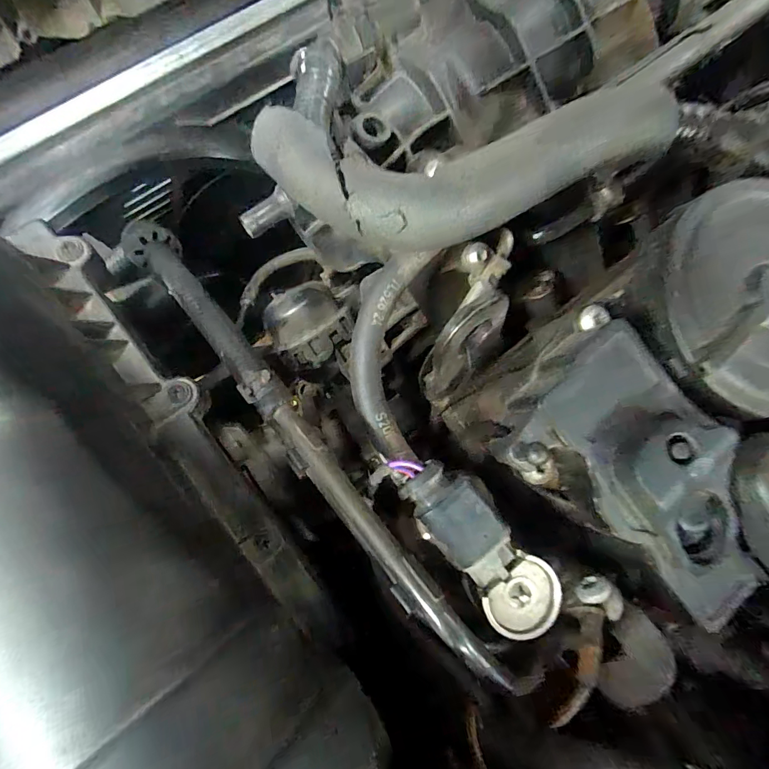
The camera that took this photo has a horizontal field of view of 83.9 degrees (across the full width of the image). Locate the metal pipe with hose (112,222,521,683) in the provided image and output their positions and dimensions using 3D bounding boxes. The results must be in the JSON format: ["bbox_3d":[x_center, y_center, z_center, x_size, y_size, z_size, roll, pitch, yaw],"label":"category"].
[{"bbox_3d":[-0.058,0.000,0.196,0.021,0.022,0.287,-39,63,-9],"label":"metal pipe with hose"}]

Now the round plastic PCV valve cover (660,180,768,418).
[{"bbox_3d":[0.147,-0.034,0.159,0.086,0.011,0.086,0,76,0],"label":"round plastic PCV valve cover"}]

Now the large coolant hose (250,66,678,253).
[{"bbox_3d":[0.021,-0.099,0.194,0.146,0.034,0.078,-14,76,-4],"label":"large coolant hose"}]

